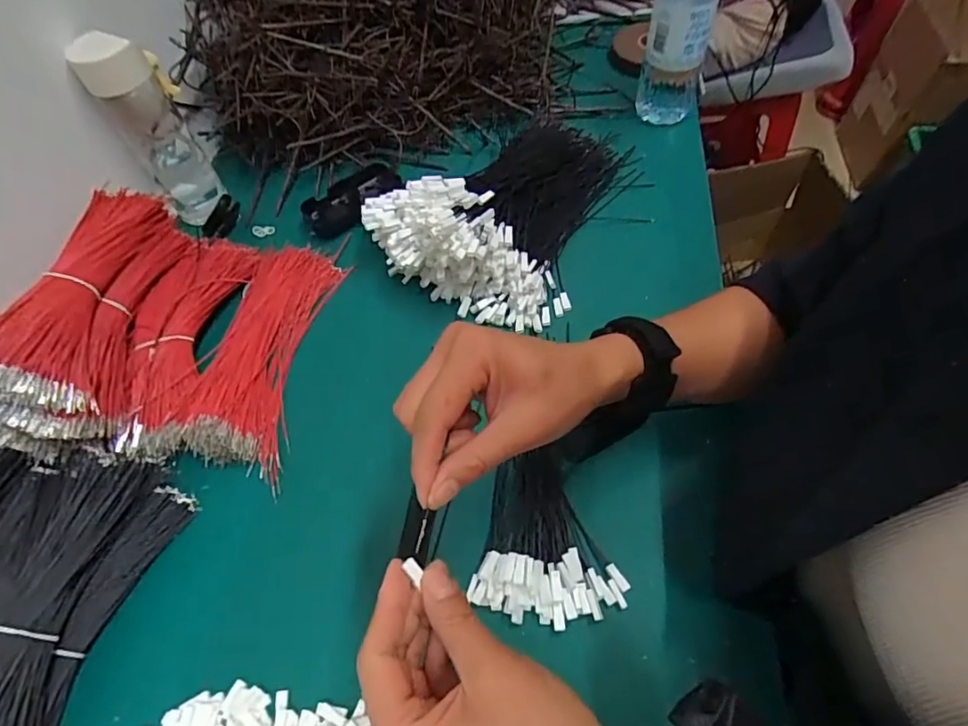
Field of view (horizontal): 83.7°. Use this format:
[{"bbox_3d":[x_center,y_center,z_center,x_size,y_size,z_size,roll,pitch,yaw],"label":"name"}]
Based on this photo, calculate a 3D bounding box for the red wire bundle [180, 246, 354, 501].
[{"bbox_3d":[-0.199,-0.022,0.491,0.091,0.034,0.239,5,58,6],"label":"red wire bundle"}]

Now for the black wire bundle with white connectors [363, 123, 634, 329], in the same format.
[{"bbox_3d":[0.035,-0.178,0.539,0.189,0.090,0.287,25,62,18],"label":"black wire bundle with white connectors"}]

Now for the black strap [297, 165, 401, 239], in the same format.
[{"bbox_3d":[-0.148,-0.187,0.597,0.049,0.013,0.110,38,67,23],"label":"black strap"}]

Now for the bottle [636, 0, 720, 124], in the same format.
[{"bbox_3d":[0.210,-0.367,0.565,0.064,0.204,0.060,14,59,12],"label":"bottle"}]

